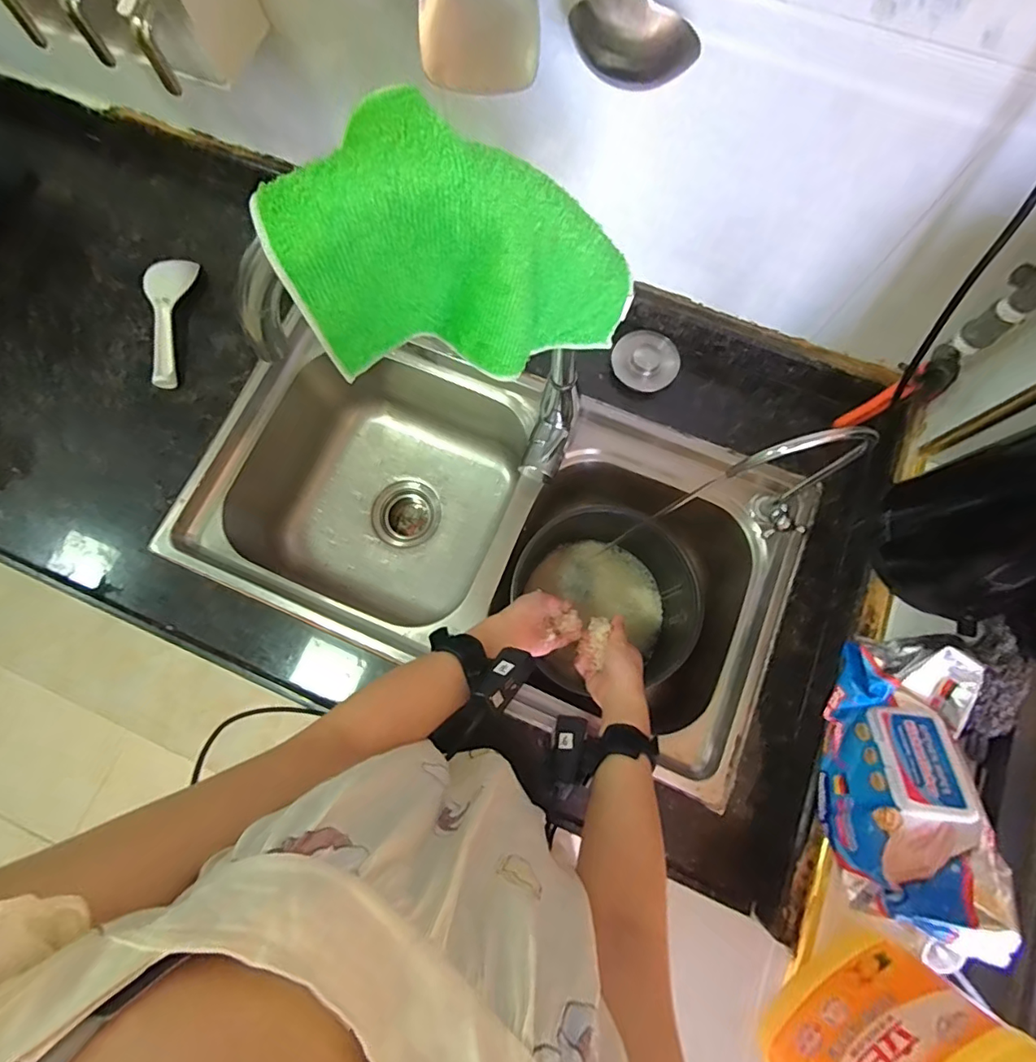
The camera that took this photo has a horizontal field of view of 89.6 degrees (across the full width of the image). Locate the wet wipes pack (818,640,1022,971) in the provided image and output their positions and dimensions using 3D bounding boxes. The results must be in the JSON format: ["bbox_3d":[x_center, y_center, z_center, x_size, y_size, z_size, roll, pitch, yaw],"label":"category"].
[{"bbox_3d":[0.346,0.231,0.468,0.113,0.065,0.228,5,76,2],"label":"wet wipes pack"}]

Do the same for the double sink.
[{"bbox_3d":[-0.025,0.007,0.717,0.695,0.218,0.383,22,78,6],"label":"double sink"}]

